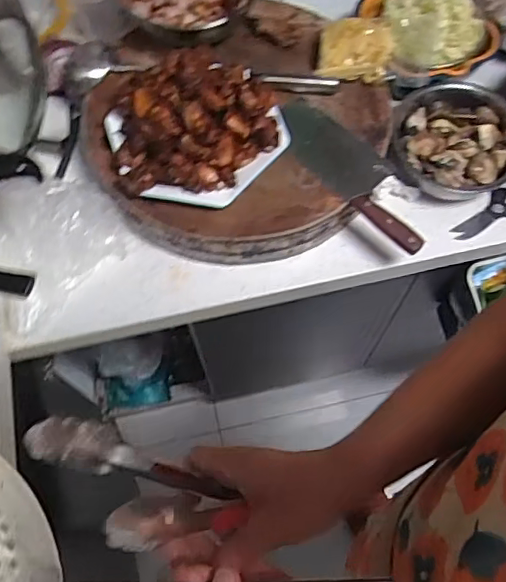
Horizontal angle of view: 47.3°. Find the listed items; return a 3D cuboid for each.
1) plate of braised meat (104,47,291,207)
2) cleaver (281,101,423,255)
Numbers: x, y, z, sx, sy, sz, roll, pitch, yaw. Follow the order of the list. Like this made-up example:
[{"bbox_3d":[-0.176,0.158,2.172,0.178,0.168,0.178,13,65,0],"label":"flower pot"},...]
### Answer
[{"bbox_3d":[-0.082,-0.241,0.810,0.250,0.098,0.212,-5,67,-1],"label":"plate of braised meat"},{"bbox_3d":[0.147,-0.181,0.843,0.093,0.029,0.291,-40,72,-15],"label":"cleaver"}]

